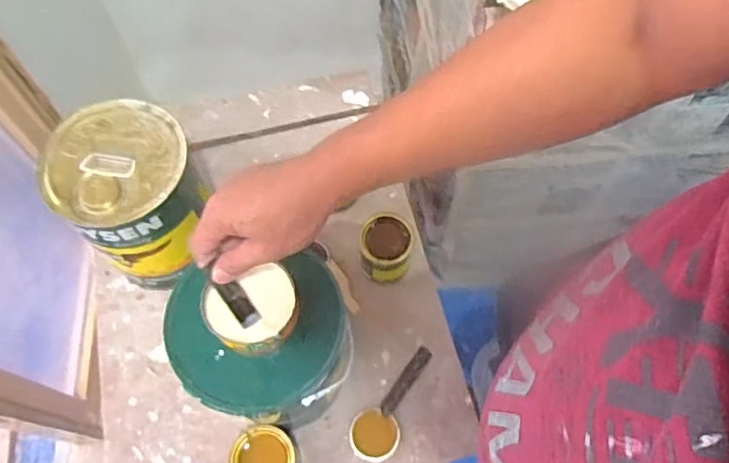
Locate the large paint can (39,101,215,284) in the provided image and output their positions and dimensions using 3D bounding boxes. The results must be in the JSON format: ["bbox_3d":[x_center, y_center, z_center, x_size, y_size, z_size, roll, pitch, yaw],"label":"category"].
[{"bbox_3d":[-0.279,-0.039,0.718,0.158,0.178,0.150,0,66,-1],"label":"large paint can"}]

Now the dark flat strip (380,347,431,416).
[{"bbox_3d":[0.053,0.191,0.745,0.018,0.004,0.100,35,70,14],"label":"dark flat strip"}]

